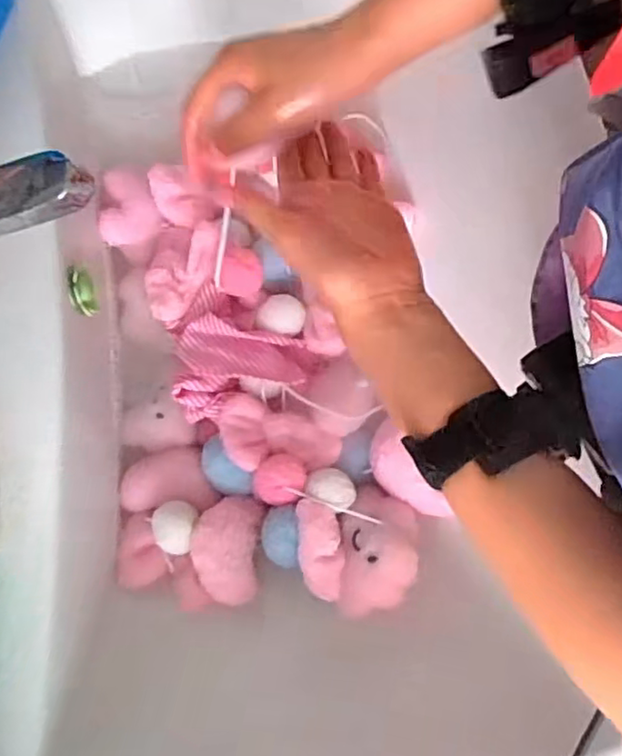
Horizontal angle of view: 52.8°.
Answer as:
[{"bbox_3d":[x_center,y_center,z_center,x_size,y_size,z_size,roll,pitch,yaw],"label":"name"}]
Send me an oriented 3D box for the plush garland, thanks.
[{"bbox_3d":[-0.041,-0.005,0.477,0.226,0.050,0.333,-4,79,1],"label":"plush garland"}]

